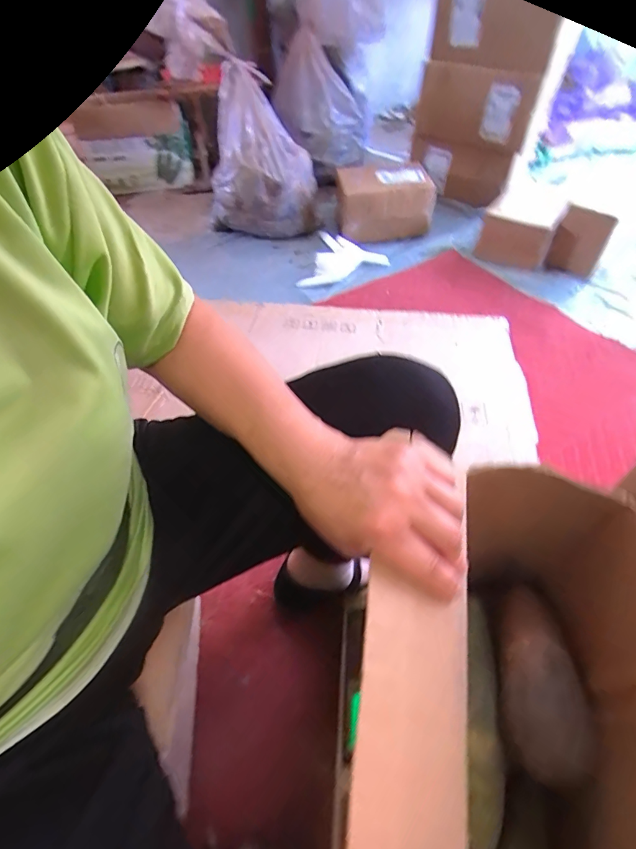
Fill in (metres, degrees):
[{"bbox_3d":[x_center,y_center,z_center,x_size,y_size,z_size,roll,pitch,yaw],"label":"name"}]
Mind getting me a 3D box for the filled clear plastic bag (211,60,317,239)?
[{"bbox_3d":[-0.162,-0.734,1.259,0.311,0.370,0.221,-7,50,-5],"label":"filled clear plastic bag"}]

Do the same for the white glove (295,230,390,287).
[{"bbox_3d":[0.085,-0.477,1.294,0.233,0.033,0.291,7,51,7],"label":"white glove"}]

